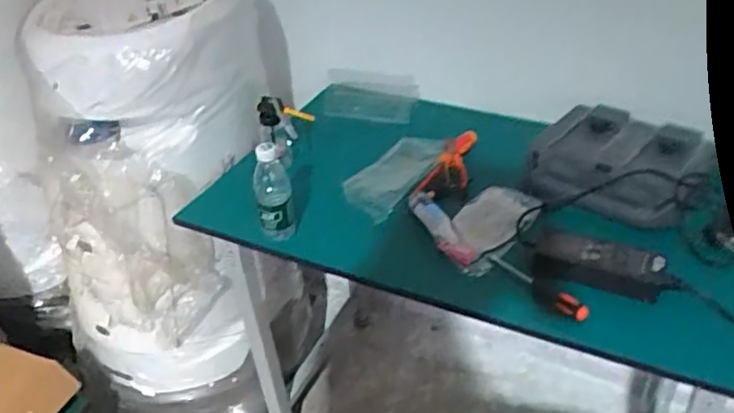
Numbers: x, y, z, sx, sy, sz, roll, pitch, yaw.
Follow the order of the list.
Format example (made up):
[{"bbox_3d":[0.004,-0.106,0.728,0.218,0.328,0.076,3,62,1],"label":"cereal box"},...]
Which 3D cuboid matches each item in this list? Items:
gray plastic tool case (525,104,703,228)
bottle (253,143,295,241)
[{"bbox_3d":[0.460,-0.092,1.205,0.294,0.061,0.308,21,42,30],"label":"gray plastic tool case"},{"bbox_3d":[-0.159,-0.017,1.100,0.062,0.173,0.051,-8,36,-6],"label":"bottle"}]

